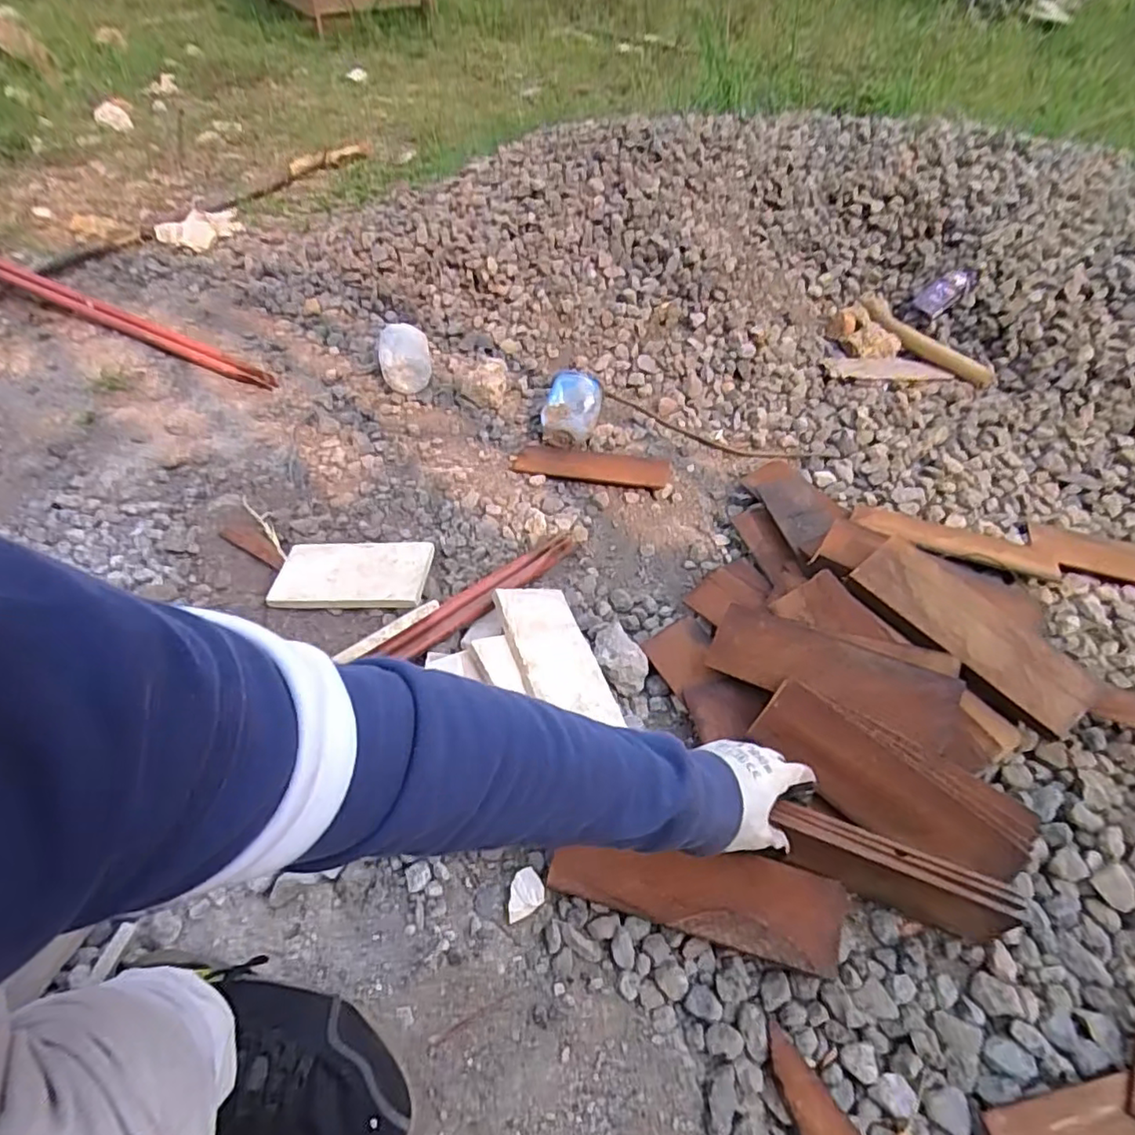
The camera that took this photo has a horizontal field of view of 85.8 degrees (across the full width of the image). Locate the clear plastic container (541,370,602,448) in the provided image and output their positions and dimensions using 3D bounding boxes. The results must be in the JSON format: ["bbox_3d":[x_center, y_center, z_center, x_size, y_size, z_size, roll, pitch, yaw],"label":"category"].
[{"bbox_3d":[0.006,-0.264,1.015,0.091,0.057,0.137,9,52,10],"label":"clear plastic container"}]

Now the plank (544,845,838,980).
[{"bbox_3d":[0.112,0.287,0.546,0.251,0.010,0.073,9,69,12],"label":"plank"}]

